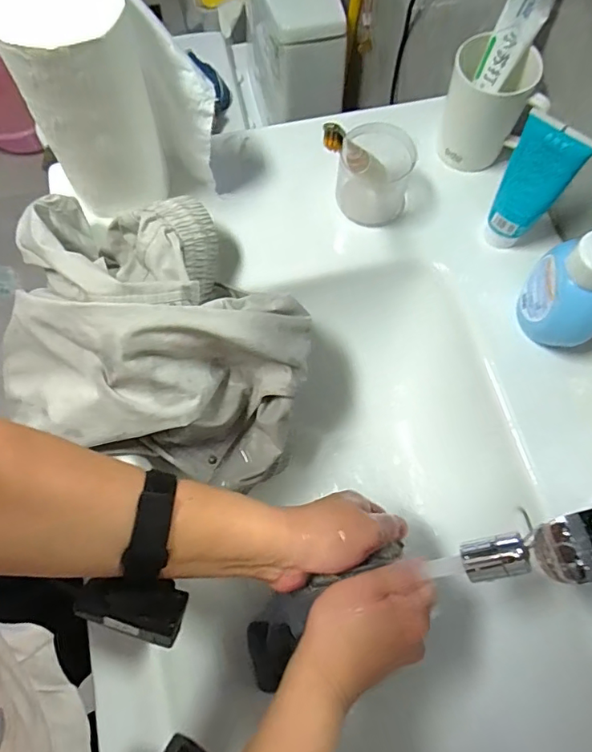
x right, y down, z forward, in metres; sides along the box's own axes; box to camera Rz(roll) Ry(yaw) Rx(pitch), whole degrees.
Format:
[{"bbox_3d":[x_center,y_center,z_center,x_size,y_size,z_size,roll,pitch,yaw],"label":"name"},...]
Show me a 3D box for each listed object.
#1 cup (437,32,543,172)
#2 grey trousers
[{"bbox_3d":[0.193,-0.275,0.527,0.083,0.100,0.066,21,72,7],"label":"cup"},{"bbox_3d":[-0.120,-0.046,0.456,0.265,0.150,0.216,21,72,7],"label":"grey trousers"}]

